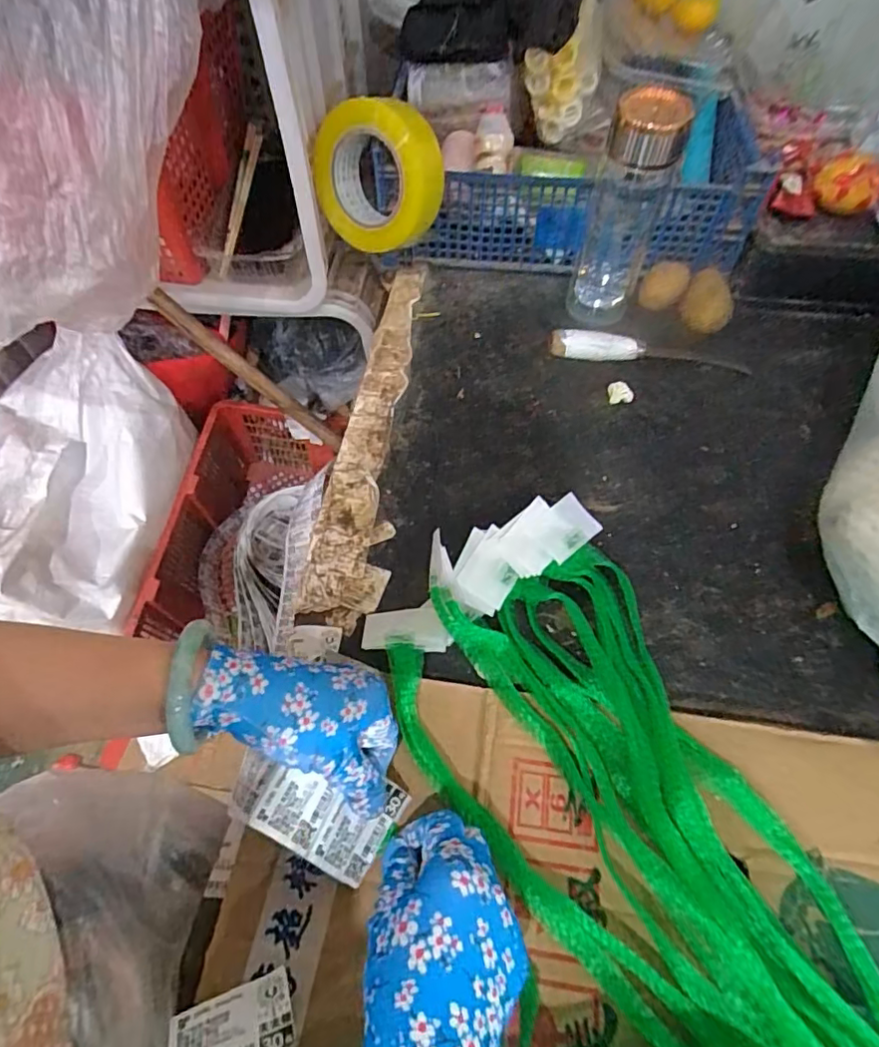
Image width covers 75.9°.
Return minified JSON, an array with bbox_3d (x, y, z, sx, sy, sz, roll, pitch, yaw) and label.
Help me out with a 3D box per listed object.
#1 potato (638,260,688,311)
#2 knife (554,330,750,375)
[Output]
[{"bbox_3d":[0.232,-0.244,0.589,0.043,0.042,0.038,16,61,9],"label":"potato"},{"bbox_3d":[0.209,-0.172,0.555,0.195,0.026,0.022,4,59,2],"label":"knife"}]

